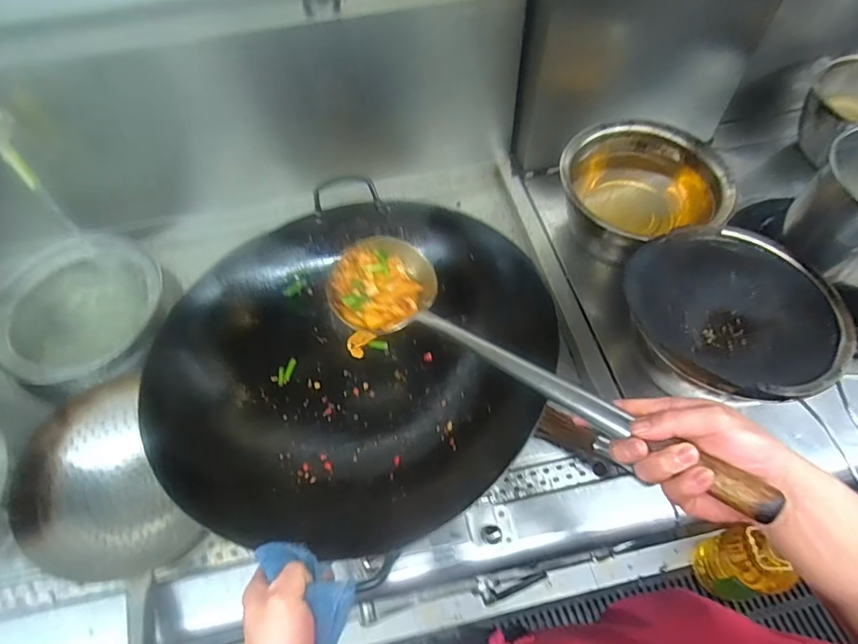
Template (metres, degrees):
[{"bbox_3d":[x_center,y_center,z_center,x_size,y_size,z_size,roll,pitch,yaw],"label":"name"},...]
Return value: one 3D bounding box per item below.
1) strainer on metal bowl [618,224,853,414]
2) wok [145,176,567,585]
[{"bbox_3d":[0.445,0.007,0.755,0.293,0.124,0.290,-13,56,-6],"label":"strainer on metal bowl"},{"bbox_3d":[-0.116,0.046,0.724,0.481,0.163,0.488,20,59,15],"label":"wok"}]

